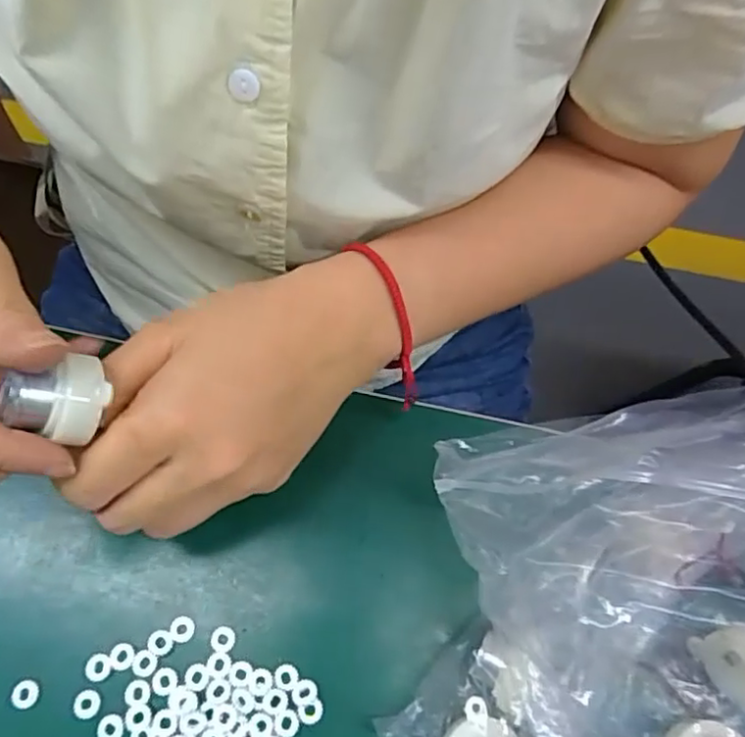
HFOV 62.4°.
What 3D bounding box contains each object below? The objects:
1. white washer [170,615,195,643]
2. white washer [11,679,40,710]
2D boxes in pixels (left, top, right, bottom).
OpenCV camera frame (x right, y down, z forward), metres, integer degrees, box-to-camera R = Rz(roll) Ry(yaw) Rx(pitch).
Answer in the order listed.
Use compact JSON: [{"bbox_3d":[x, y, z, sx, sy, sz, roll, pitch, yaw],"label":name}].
[{"bbox_3d":[-0.084,0.114,0.269,0.010,0.004,0.011,-5,68,-4],"label":"white washer"},{"bbox_3d":[-0.146,0.137,0.259,0.011,0.004,0.011,3,67,-6],"label":"white washer"}]

